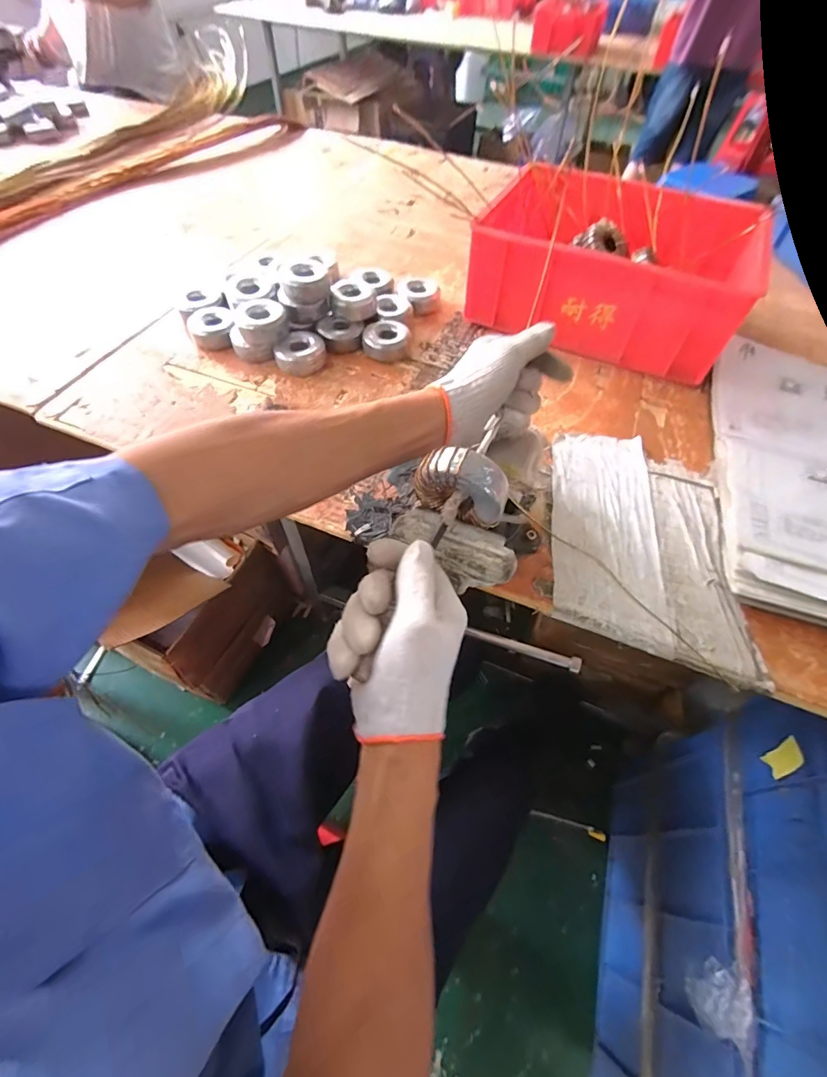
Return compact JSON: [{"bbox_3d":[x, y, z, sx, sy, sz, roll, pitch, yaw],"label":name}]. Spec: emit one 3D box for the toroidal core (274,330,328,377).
[{"bbox_3d":[-0.172,-0.282,0.691,0.074,0.033,0.069,-16,59,-10],"label":"toroidal core"}]

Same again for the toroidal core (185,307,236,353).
[{"bbox_3d":[-0.319,-0.332,0.724,0.068,0.034,0.083,-22,59,-16],"label":"toroidal core"}]

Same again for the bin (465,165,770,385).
[{"bbox_3d":[0.310,-0.431,0.725,0.380,0.151,0.289,19,59,11],"label":"bin"}]

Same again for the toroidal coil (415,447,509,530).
[{"bbox_3d":[0.042,-0.042,0.371,0.078,0.057,0.038,-1,57,-1],"label":"toroidal coil"}]

